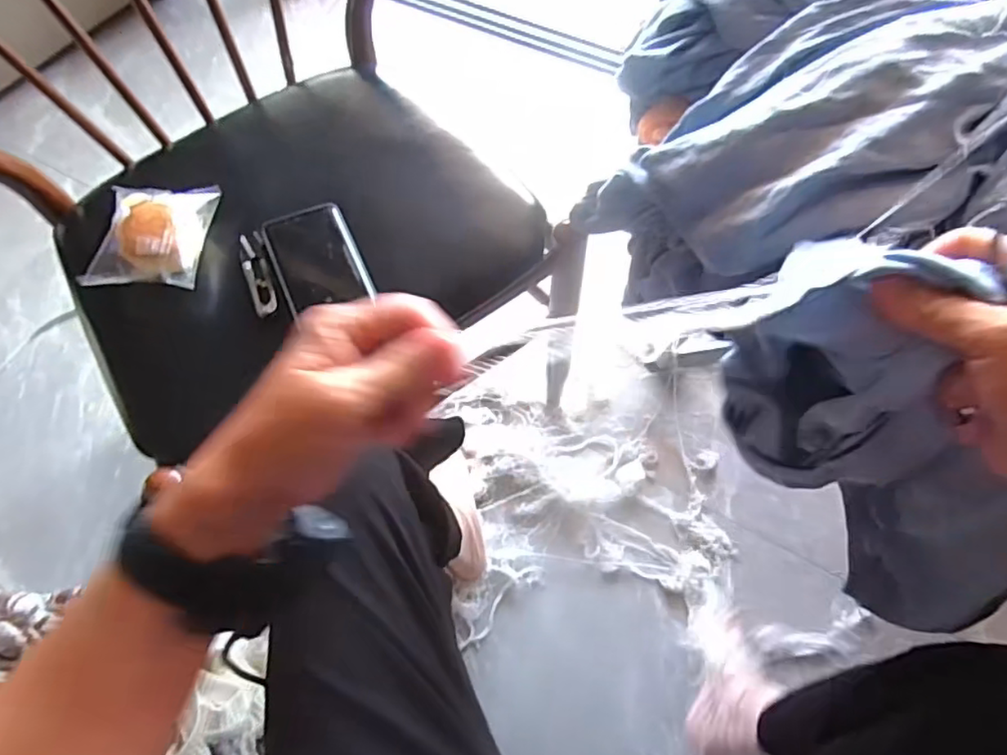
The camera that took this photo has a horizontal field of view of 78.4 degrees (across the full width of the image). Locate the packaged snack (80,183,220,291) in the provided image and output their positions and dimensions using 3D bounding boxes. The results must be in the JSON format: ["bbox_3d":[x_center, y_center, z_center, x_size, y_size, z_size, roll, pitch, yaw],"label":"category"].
[{"bbox_3d":[-0.332,-0.137,0.584,0.092,0.038,0.118,1,64,4],"label":"packaged snack"}]

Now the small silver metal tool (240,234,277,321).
[{"bbox_3d":[-0.237,-0.099,0.592,0.023,0.011,0.098,-22,65,-7],"label":"small silver metal tool"}]

